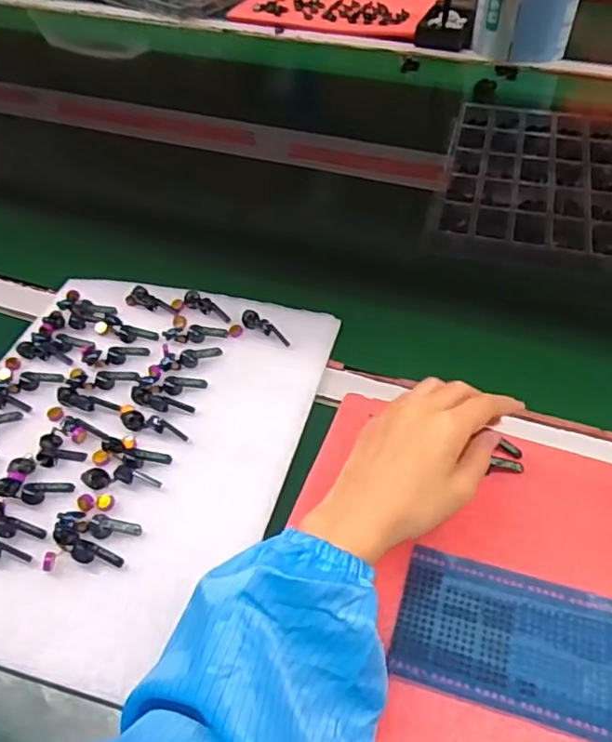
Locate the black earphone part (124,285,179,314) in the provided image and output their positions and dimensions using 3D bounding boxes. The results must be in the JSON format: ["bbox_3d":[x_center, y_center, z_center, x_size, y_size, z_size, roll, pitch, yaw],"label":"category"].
[{"bbox_3d":[-0.141,-0.063,0.571,0.050,0.009,0.017,23,51,21],"label":"black earphone part"}]

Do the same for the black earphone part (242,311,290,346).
[{"bbox_3d":[-0.037,-0.036,0.548,0.017,0.008,0.051,-34,55,-28],"label":"black earphone part"}]

